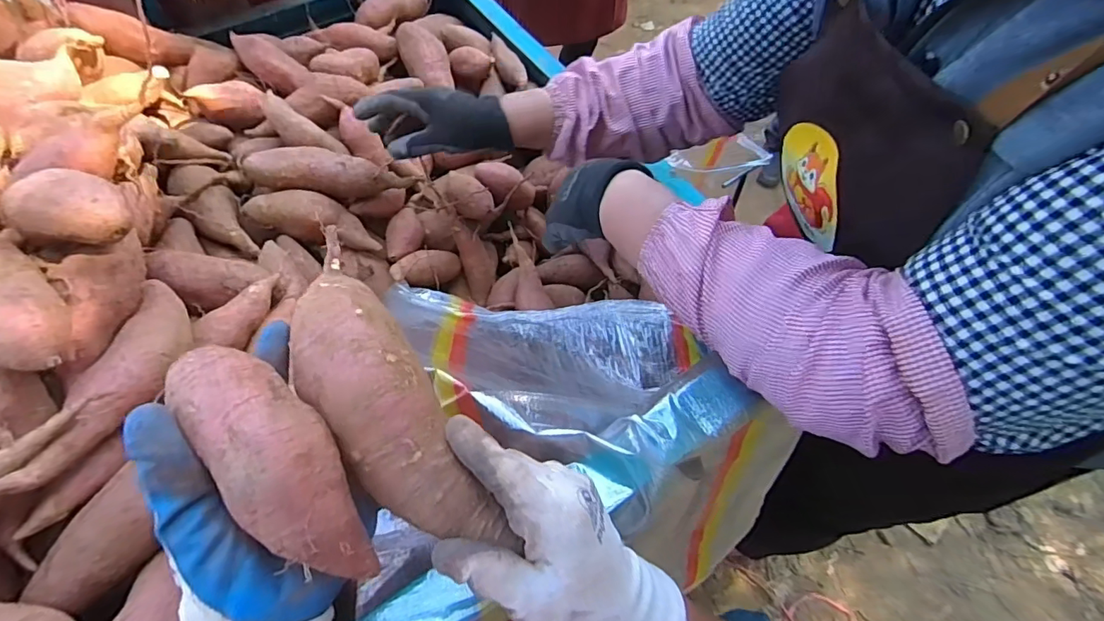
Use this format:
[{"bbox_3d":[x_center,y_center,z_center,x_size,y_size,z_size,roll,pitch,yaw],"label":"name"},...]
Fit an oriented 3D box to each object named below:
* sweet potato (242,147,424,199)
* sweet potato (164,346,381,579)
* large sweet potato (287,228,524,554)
[{"bbox_3d":[-0.264,-0.165,0.631,0.196,0.040,0.044,2,58,-18],"label":"sweet potato"},{"bbox_3d":[-0.133,0.075,0.252,0.048,0.041,0.140,-36,91,-21],"label":"sweet potato"},{"bbox_3d":[-0.102,0.045,0.295,0.058,0.055,0.211,-30,77,-18],"label":"large sweet potato"}]

